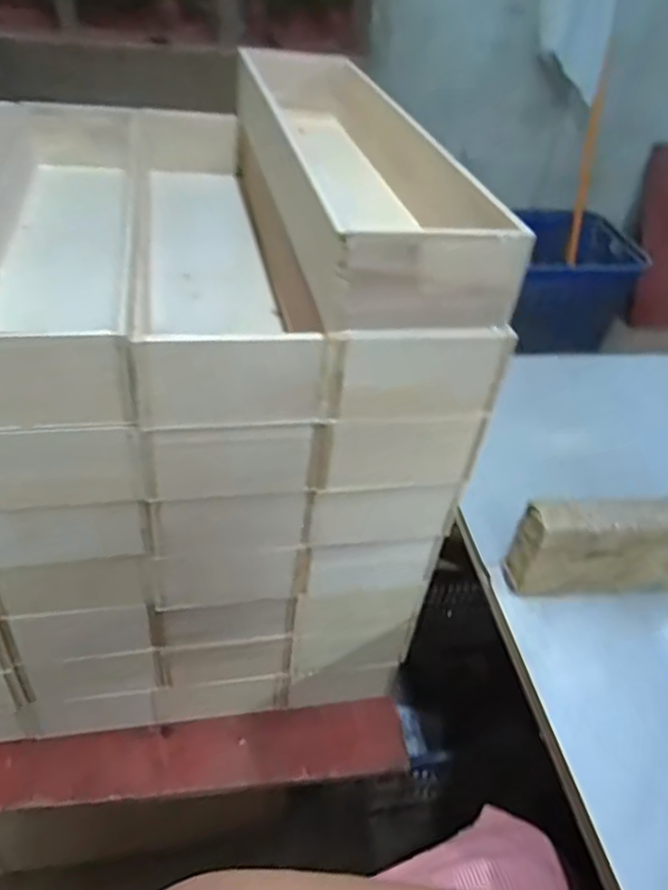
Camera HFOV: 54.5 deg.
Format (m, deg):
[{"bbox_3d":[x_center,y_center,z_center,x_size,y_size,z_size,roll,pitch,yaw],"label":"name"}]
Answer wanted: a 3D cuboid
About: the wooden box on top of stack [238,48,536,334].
[{"bbox_3d":[0.010,-0.283,0.644,0.141,0.078,0.535,-5,42,-14],"label":"wooden box on top of stack"}]

